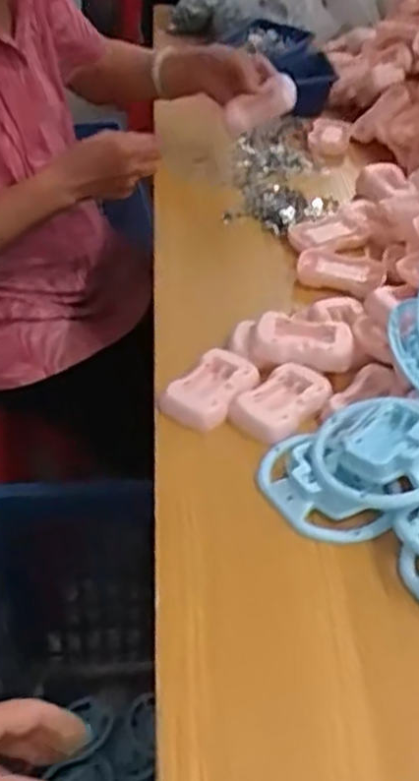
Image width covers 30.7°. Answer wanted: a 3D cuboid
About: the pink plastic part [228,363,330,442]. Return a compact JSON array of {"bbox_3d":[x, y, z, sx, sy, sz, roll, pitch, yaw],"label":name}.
[{"bbox_3d":[0.060,0.007,0.618,0.050,0.014,0.085,32,48,29],"label":"pink plastic part"}]

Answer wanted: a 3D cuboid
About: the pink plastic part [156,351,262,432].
[{"bbox_3d":[0.001,-0.002,0.620,0.050,0.017,0.082,27,46,24],"label":"pink plastic part"}]

